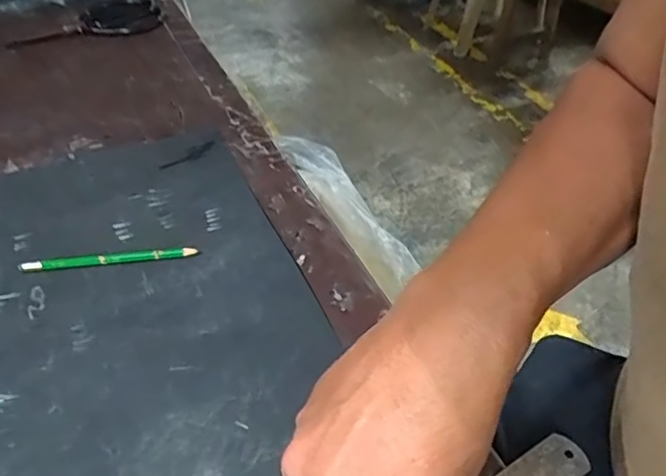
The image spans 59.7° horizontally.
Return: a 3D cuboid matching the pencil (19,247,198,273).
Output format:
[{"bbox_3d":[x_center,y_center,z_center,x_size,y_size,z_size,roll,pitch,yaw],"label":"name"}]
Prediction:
[{"bbox_3d":[-0.179,0.017,0.466,0.136,0.011,0.008,-4,43,-4],"label":"pencil"}]

